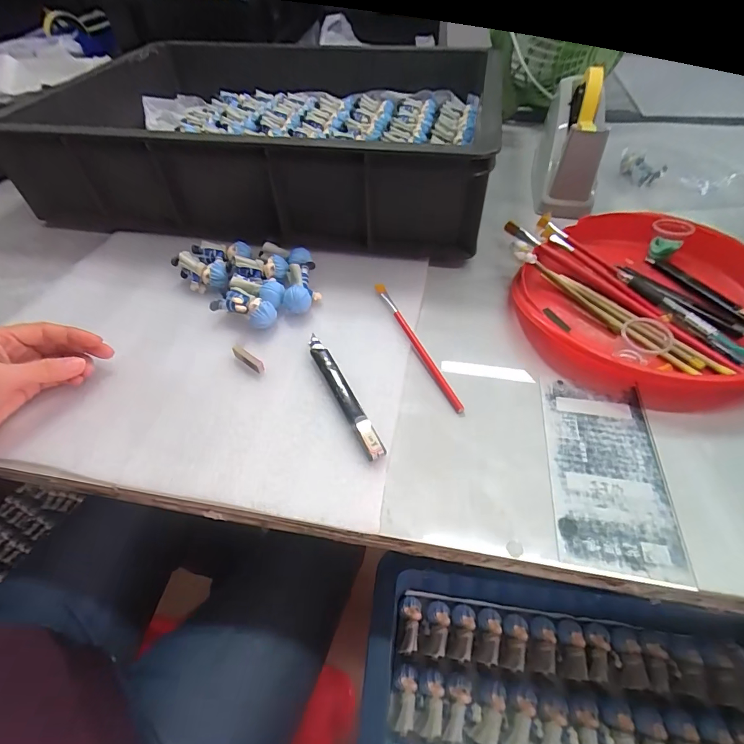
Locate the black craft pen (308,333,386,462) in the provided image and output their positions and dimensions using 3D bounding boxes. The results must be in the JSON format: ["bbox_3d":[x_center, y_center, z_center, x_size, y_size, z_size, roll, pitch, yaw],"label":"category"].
[{"bbox_3d":[-0.026,0.014,0.332,0.015,0.007,0.134,-22,53,-15],"label":"black craft pen"}]

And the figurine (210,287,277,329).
[{"bbox_3d":[-0.124,-0.065,0.386,0.060,0.025,0.025,14,52,13],"label":"figurine"}]

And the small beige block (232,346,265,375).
[{"bbox_3d":[-0.112,-0.013,0.358,0.036,0.013,0.008,30,58,24],"label":"small beige block"}]

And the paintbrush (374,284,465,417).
[{"bbox_3d":[0.040,-0.030,0.372,0.009,0.007,0.172,-18,52,-12],"label":"paintbrush"}]

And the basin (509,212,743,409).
[{"bbox_3d":[0.268,-0.074,0.385,0.226,0.053,0.234,-1,50,1],"label":"basin"}]

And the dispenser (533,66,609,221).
[{"bbox_3d":[0.270,-0.316,0.533,0.068,0.120,0.208,12,52,12],"label":"dispenser"}]

